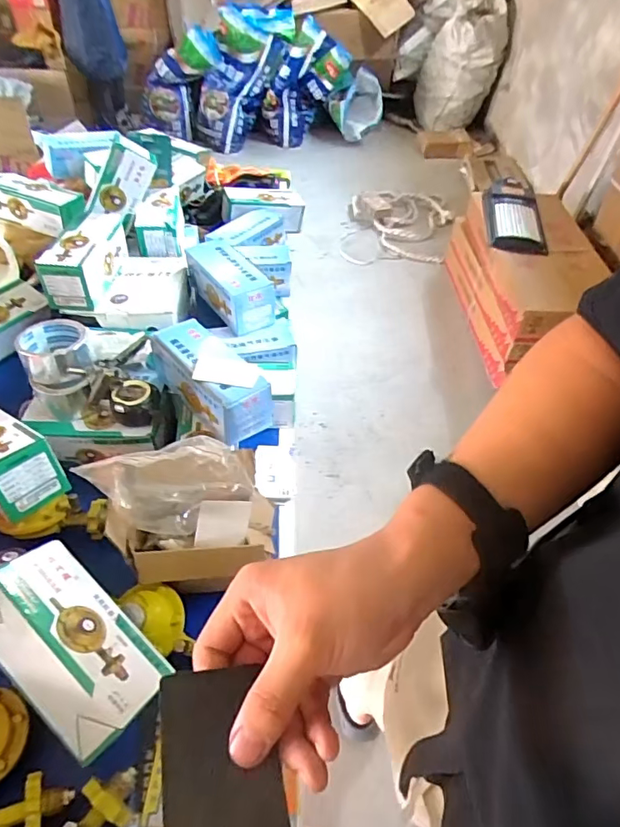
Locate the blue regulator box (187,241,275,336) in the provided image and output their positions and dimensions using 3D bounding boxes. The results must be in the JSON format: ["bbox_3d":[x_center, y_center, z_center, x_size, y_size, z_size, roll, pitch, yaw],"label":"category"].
[{"bbox_3d":[-0.135,-0.222,0.881,0.080,0.069,0.183,-27,51,-26],"label":"blue regulator box"}]

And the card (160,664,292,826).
[{"bbox_3d":[-0.040,0.161,0.239,0.053,0.007,0.083,-2,46,-18],"label":"card"}]

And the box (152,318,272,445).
[{"bbox_3d":[-0.138,-0.048,0.710,0.076,0.077,0.189,-31,53,-28],"label":"box"}]

